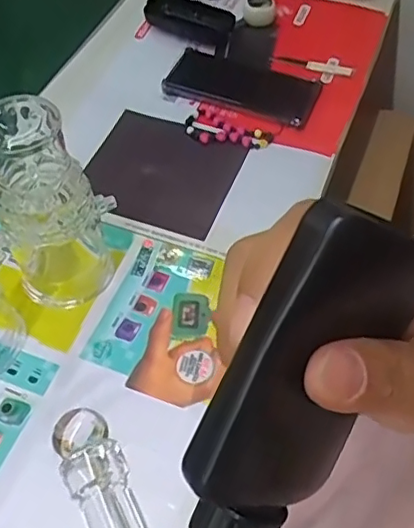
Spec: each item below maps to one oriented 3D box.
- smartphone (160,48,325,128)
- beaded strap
[{"bbox_3d":[0.041,-0.200,0.648,0.162,0.013,0.083,19,57,12],"label":"smartphone"},{"bbox_3d":[0.020,-0.138,0.610,0.088,0.010,0.047,26,59,16],"label":"beaded strap"}]

